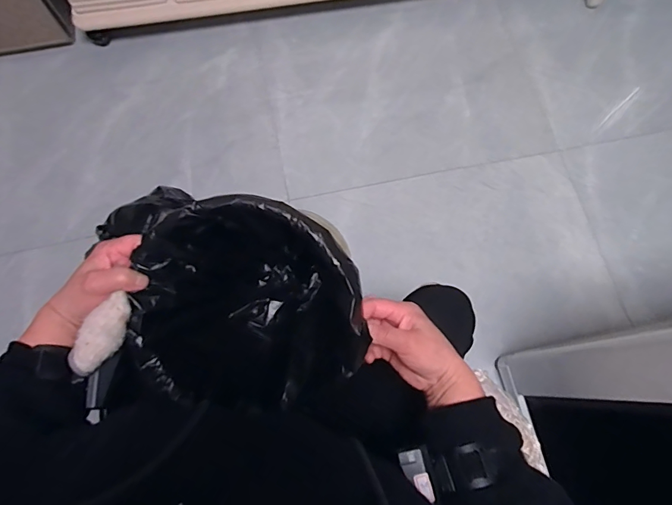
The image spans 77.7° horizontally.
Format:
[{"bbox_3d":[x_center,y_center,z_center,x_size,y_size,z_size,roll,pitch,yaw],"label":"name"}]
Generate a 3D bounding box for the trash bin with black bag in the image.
[{"bbox_3d":[-0.095,0.082,0.505,0.231,0.249,0.212,0,76,0],"label":"trash bin with black bag"}]

